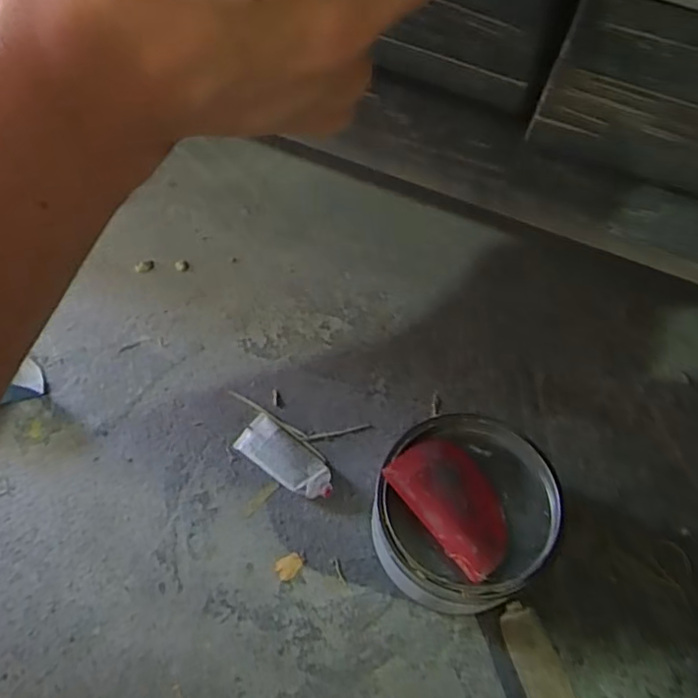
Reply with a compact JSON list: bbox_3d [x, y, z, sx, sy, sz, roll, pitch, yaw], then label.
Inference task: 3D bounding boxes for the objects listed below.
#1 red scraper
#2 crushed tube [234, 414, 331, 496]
[{"bbox_3d":[0.089,0.124,0.486,0.071,0.009,0.112,-33,64,-20],"label":"red scraper"},{"bbox_3d":[-0.064,0.111,0.595,0.113,0.027,0.045,35,67,17],"label":"crushed tube"}]

